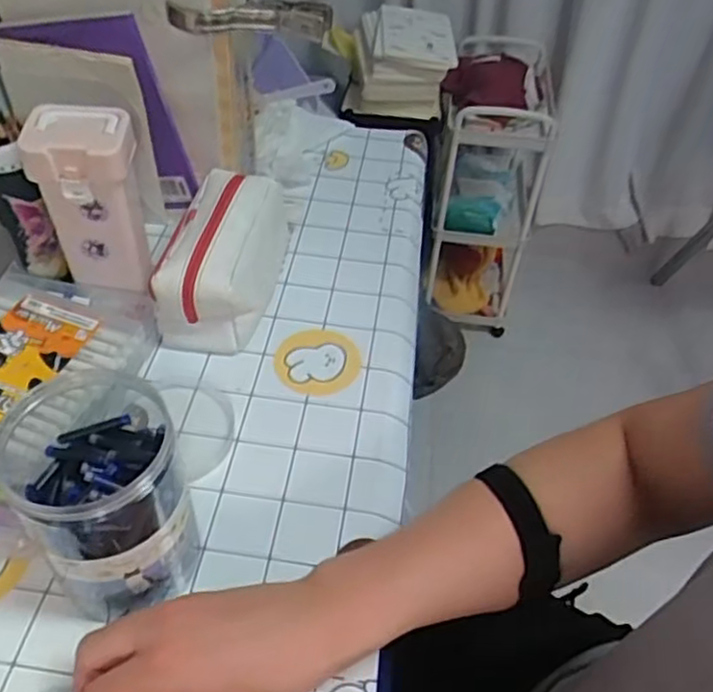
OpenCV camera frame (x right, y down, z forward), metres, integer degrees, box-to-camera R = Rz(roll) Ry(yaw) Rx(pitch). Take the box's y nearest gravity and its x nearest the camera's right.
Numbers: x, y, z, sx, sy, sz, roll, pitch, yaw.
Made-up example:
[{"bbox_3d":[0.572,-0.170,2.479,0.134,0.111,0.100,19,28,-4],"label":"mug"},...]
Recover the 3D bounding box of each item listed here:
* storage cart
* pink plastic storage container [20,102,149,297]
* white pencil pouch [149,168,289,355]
[{"bbox_3d":[0.304,-0.380,1.613,0.233,0.561,0.409,12,47,7],"label":"storage cart"},{"bbox_3d":[-0.229,-0.124,0.609,0.085,0.154,0.062,1,46,-4],"label":"pink plastic storage container"},{"bbox_3d":[-0.124,-0.096,0.660,0.092,0.104,0.194,7,46,2],"label":"white pencil pouch"}]

